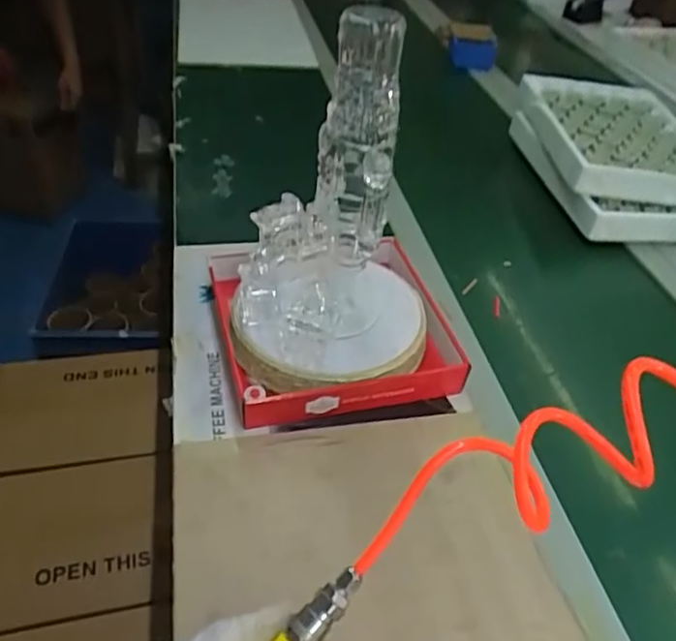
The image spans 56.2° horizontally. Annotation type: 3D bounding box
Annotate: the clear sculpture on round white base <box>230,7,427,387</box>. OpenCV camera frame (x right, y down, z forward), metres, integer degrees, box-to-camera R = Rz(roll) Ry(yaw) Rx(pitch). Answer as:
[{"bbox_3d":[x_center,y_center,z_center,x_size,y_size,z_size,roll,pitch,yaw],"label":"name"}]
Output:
[{"bbox_3d":[-0.002,-0.106,0.587,0.196,0.301,0.174,11,42,4],"label":"clear sculpture on round white base"}]

